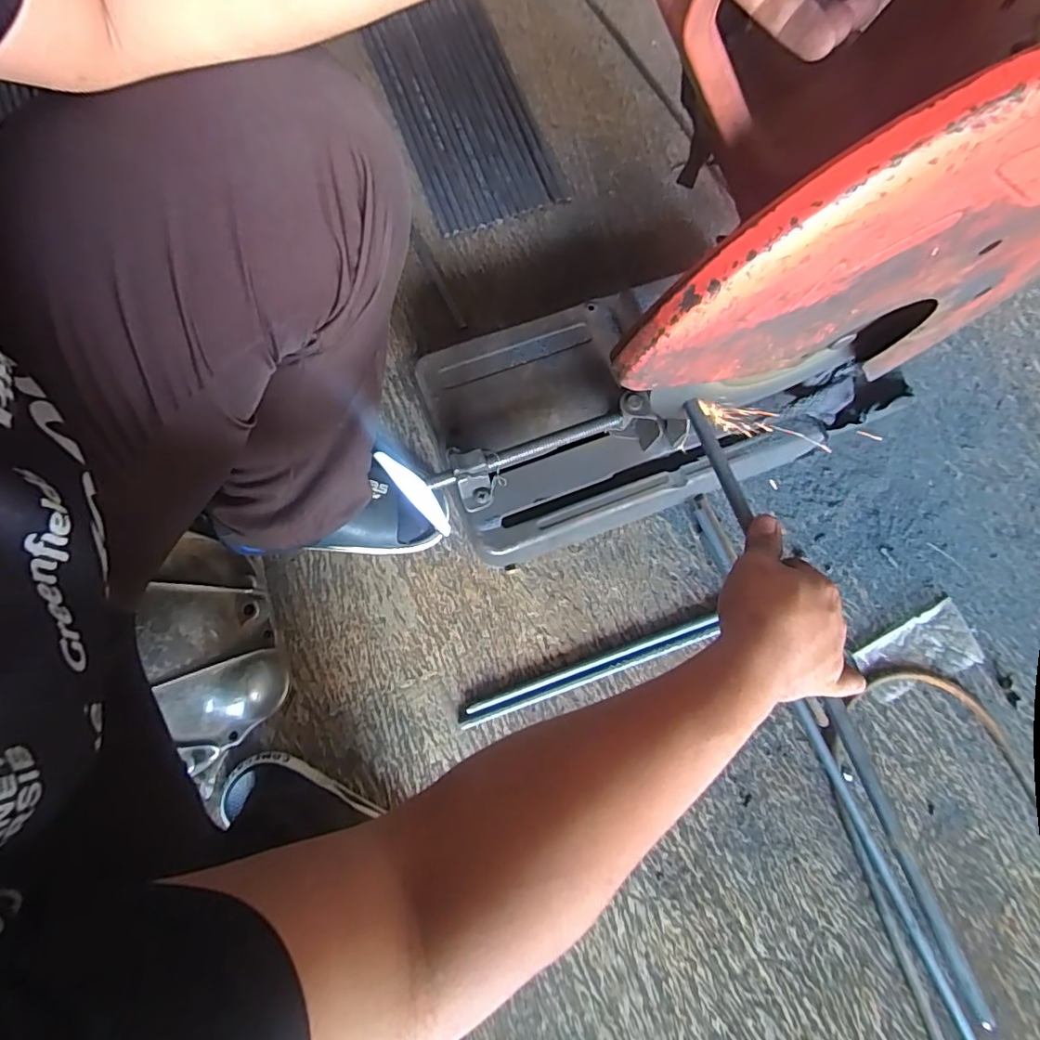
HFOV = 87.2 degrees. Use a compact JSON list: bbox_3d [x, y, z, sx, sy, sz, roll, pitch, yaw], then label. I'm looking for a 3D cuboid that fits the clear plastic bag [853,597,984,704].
[{"bbox_3d":[0.469,0.158,0.643,0.146,0.010,0.075,-24,80,-6],"label":"clear plastic bag"}]

